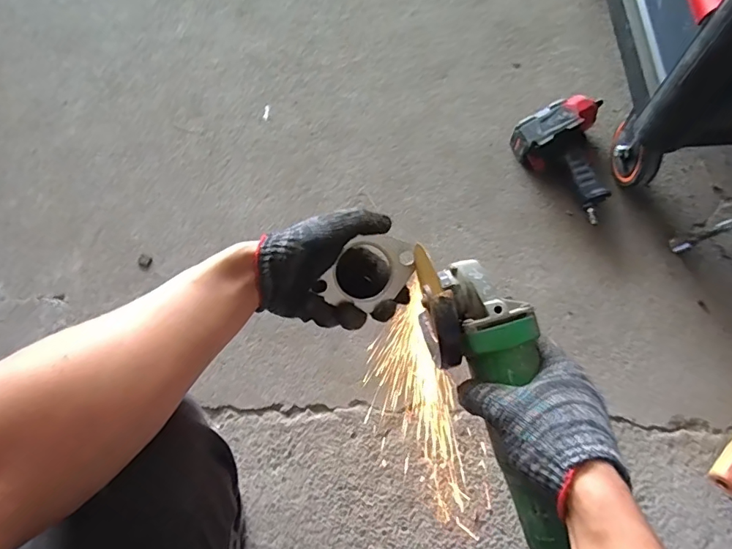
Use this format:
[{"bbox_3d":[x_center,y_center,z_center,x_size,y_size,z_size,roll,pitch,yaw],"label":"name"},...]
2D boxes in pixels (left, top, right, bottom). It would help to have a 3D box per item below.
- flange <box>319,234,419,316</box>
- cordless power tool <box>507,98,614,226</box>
[{"bbox_3d":[0.006,-0.002,0.456,0.067,0.011,0.088,37,85,-5],"label":"flange"},{"bbox_3d":[0.382,-0.207,0.825,0.168,0.062,0.212,-28,71,-6],"label":"cordless power tool"}]

